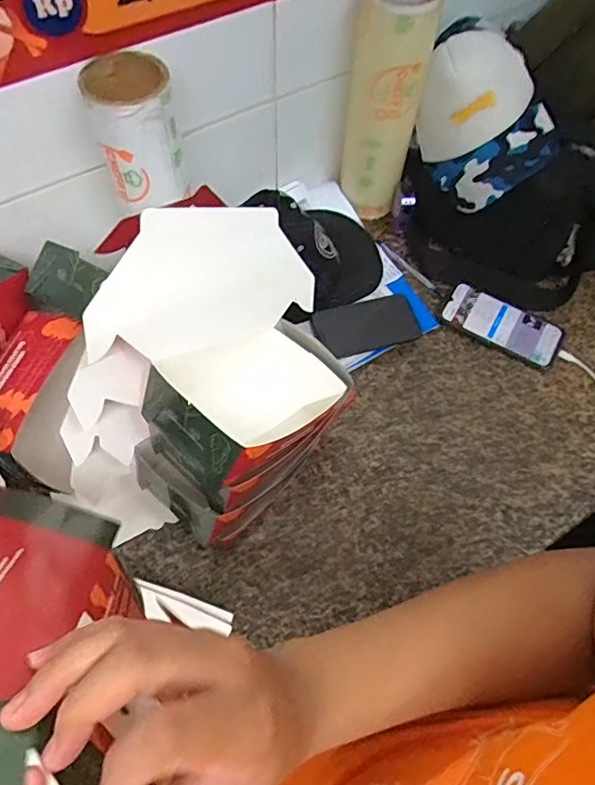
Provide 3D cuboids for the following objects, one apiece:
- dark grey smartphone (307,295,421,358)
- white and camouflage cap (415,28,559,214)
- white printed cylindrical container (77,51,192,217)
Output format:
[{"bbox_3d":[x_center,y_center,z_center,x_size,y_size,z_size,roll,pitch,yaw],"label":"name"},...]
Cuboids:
[{"bbox_3d":[0.097,-0.094,0.746,0.146,0.016,0.078,-20,76,-12],"label":"dark grey smartphone"},{"bbox_3d":[0.242,-0.376,0.737,0.159,0.125,0.213,-34,96,21],"label":"white and camouflage cap"},{"bbox_3d":[-0.167,-0.269,0.563,0.084,0.128,0.089,-16,65,-10],"label":"white printed cylindrical container"}]

